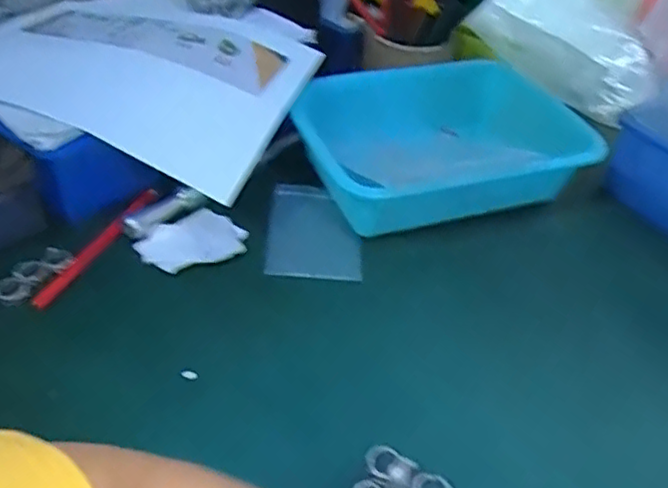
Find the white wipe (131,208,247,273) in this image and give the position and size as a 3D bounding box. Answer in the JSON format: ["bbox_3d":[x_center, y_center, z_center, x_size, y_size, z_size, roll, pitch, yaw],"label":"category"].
[{"bbox_3d":[-0.121,-0.001,0.557,0.086,0.015,0.066,-23,48,-29],"label":"white wipe"}]

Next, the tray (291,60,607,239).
[{"bbox_3d":[0.094,-0.088,0.614,0.246,0.080,0.164,-11,43,-17],"label":"tray"}]

